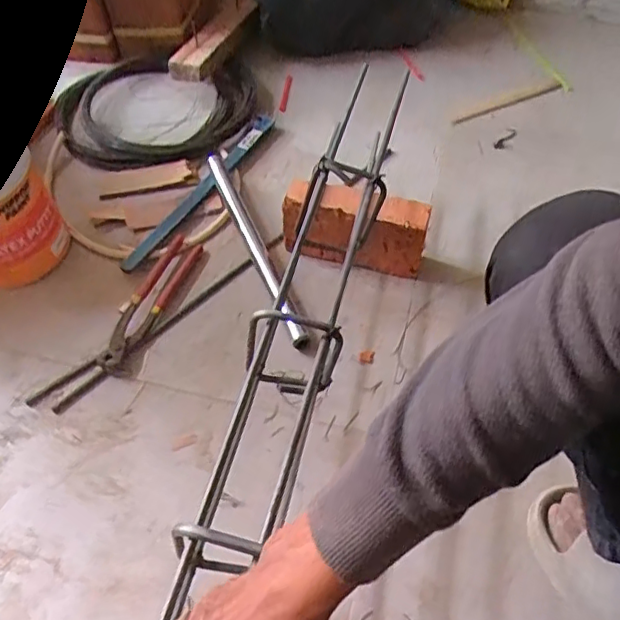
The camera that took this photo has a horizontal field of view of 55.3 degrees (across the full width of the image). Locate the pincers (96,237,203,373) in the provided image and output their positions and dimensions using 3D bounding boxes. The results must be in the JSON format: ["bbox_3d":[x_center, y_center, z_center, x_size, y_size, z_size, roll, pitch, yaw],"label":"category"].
[{"bbox_3d":[-0.208,-0.016,0.774,0.054,0.014,0.227,17,55,13],"label":"pincers"}]

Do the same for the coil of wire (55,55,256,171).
[{"bbox_3d":[-0.275,-0.352,1.017,0.315,0.050,0.290,0,54,0],"label":"coil of wire"}]

